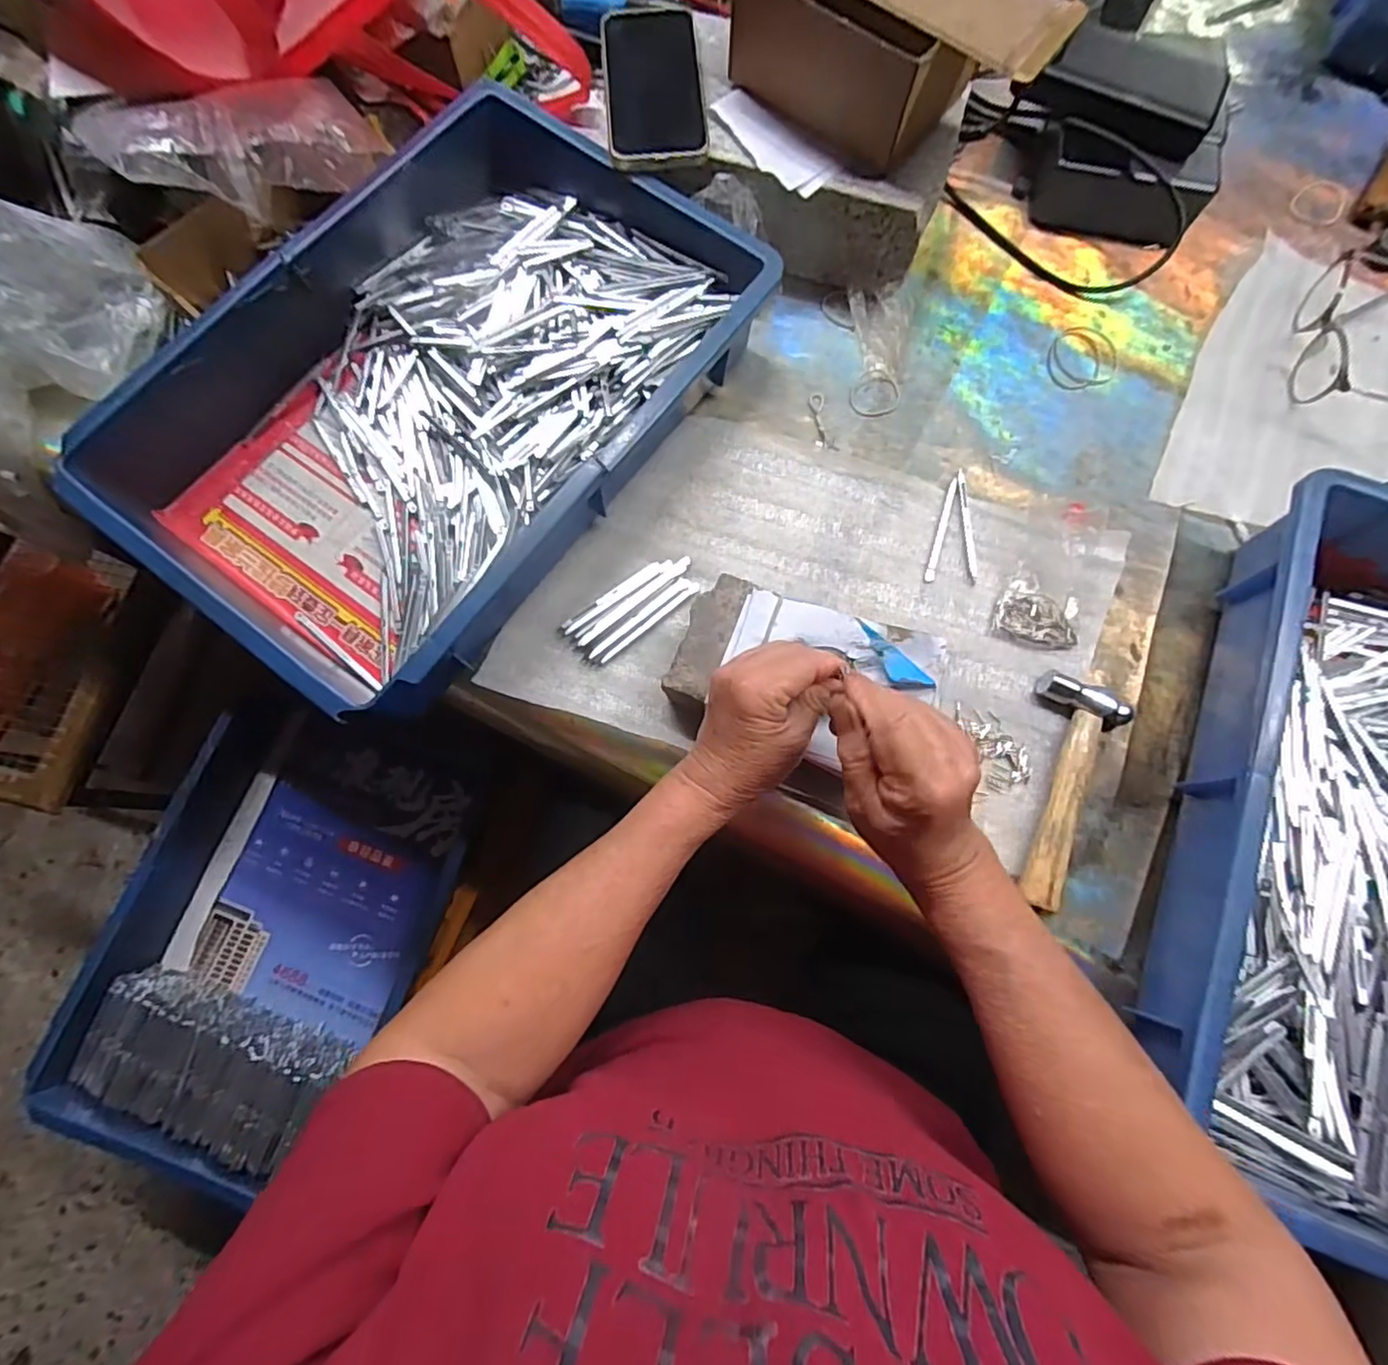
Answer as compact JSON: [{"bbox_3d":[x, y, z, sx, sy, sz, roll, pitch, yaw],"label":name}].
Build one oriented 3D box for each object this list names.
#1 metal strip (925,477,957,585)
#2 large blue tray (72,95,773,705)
[{"bbox_3d":[0.187,-0.115,0.464,0.007,0.004,0.085,18,77,5],"label":"metal strip"},{"bbox_3d":[-0.179,-0.212,0.453,0.294,0.091,0.430,36,78,9],"label":"large blue tray"}]

